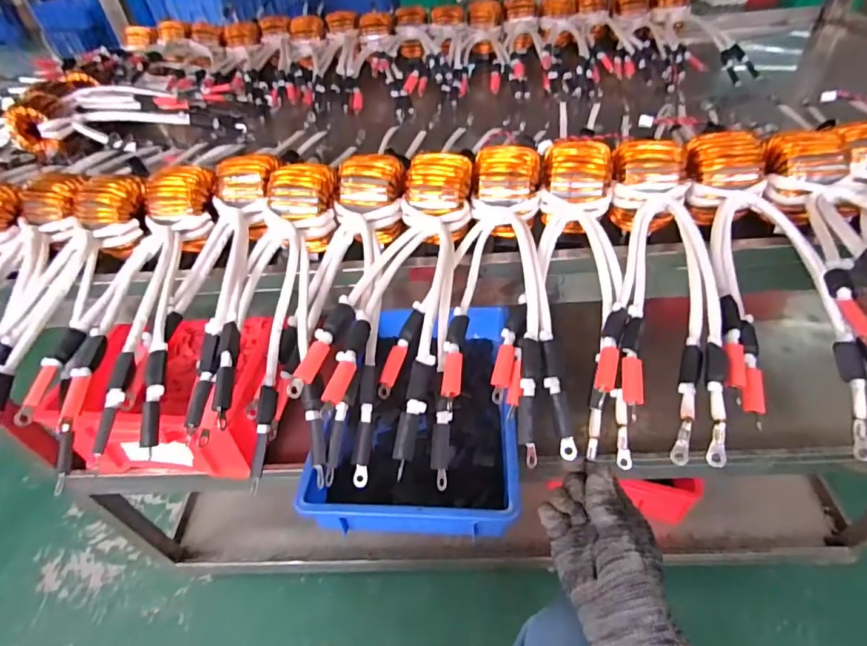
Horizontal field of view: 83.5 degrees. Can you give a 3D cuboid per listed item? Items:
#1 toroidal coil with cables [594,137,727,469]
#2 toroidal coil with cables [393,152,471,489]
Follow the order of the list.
[{"bbox_3d":[0.185,-0.039,0.426,0.095,0.054,0.314,3,61,8],"label":"toroidal coil with cables"},{"bbox_3d":[-0.003,-0.033,0.430,0.070,0.046,0.316,0,62,6],"label":"toroidal coil with cables"}]

